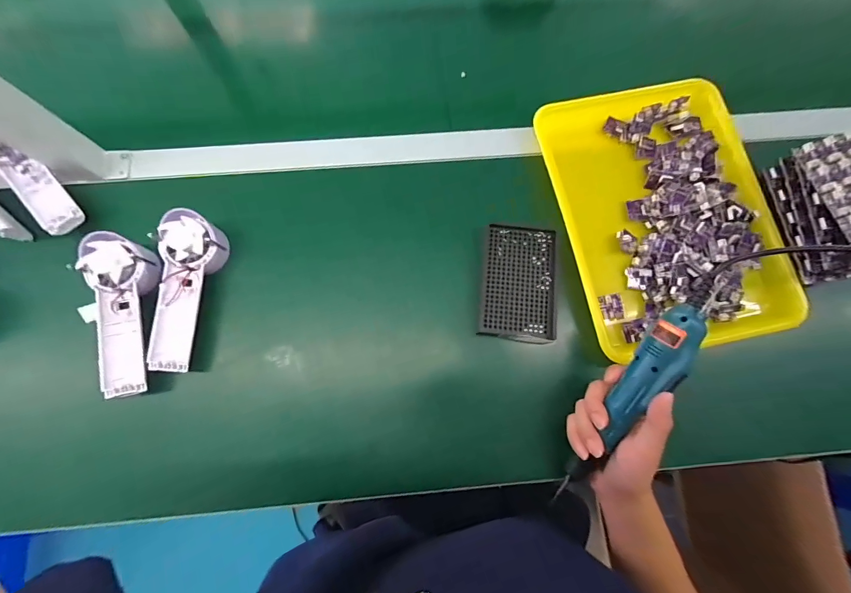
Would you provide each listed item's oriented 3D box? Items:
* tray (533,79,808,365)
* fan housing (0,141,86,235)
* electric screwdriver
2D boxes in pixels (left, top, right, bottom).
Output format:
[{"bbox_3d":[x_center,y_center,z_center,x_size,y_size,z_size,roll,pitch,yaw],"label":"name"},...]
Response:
[{"bbox_3d":[0.288,-0.107,0.450,0.253,0.044,0.334,-13,79,-4],"label":"tray"},{"bbox_3d":[-0.472,-0.141,0.423,0.167,0.033,0.051,43,80,7],"label":"fan housing"},{"bbox_3d":[0.198,0.098,0.346,0.033,0.037,0.197,27,105,4],"label":"electric screwdriver"}]

